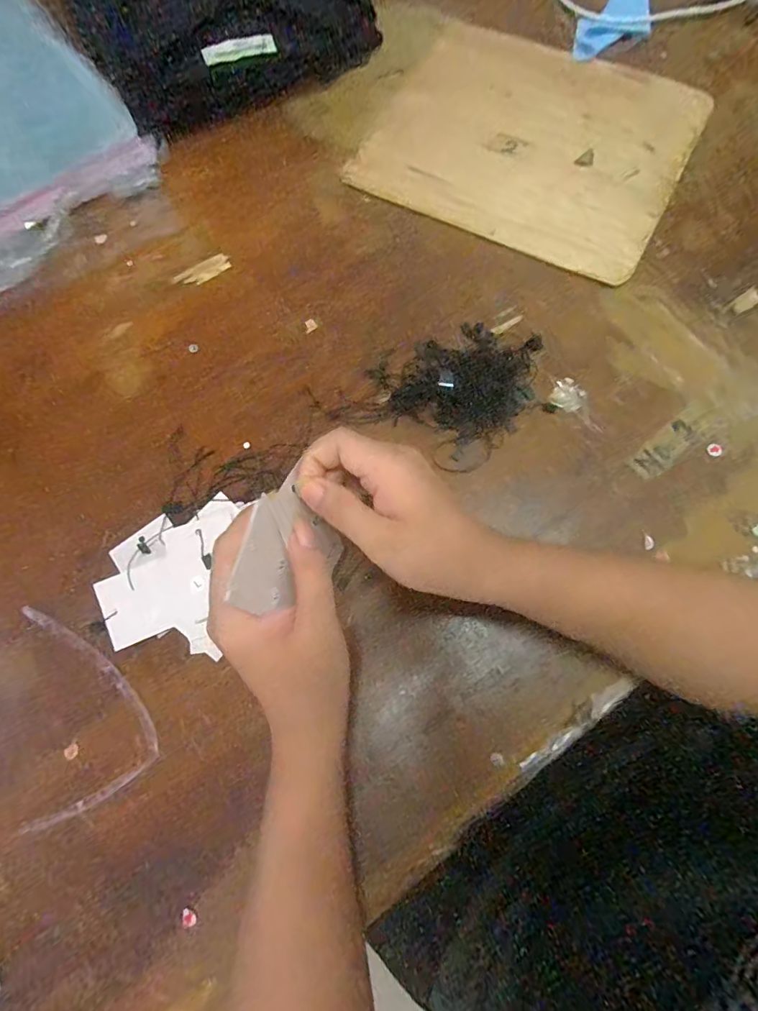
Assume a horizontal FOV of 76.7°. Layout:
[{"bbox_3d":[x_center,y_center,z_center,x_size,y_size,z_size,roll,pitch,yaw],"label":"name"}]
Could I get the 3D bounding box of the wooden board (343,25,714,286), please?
[{"bbox_3d":[0.143,-0.350,0.458,0.281,0.015,0.229,27,77,9],"label":"wooden board"}]

